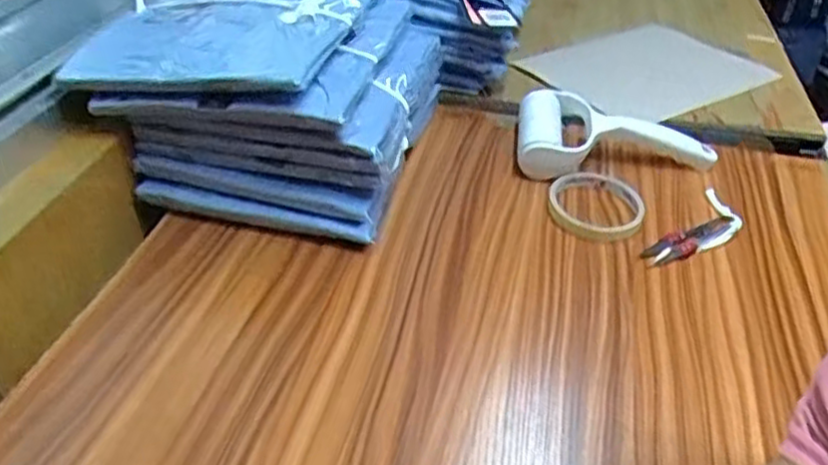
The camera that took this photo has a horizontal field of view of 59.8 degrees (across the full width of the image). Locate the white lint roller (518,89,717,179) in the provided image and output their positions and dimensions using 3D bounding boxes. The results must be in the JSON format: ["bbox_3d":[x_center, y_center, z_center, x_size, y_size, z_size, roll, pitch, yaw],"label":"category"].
[{"bbox_3d":[0.191,-0.102,0.723,0.195,0.046,0.112,-4,38,-10],"label":"white lint roller"}]

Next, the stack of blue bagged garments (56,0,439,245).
[{"bbox_3d":[-0.126,-0.138,0.669,0.263,0.145,0.267,10,37,9],"label":"stack of blue bagged garments"}]

